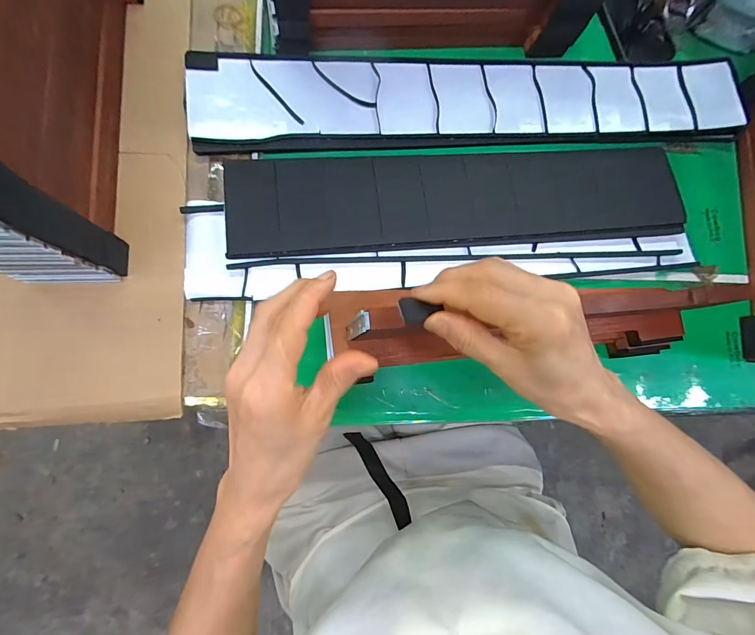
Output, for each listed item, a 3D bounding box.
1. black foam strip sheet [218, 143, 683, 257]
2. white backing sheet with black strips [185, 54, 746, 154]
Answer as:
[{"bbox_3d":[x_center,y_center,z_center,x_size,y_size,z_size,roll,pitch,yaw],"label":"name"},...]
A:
[{"bbox_3d":[0.092,-0.127,0.392,0.476,0.016,0.094,-6,85,-8],"label":"black foam strip sheet"},{"bbox_3d":[0.123,-0.243,0.414,0.619,0.013,0.101,-5,82,-9],"label":"white backing sheet with black strips"}]

